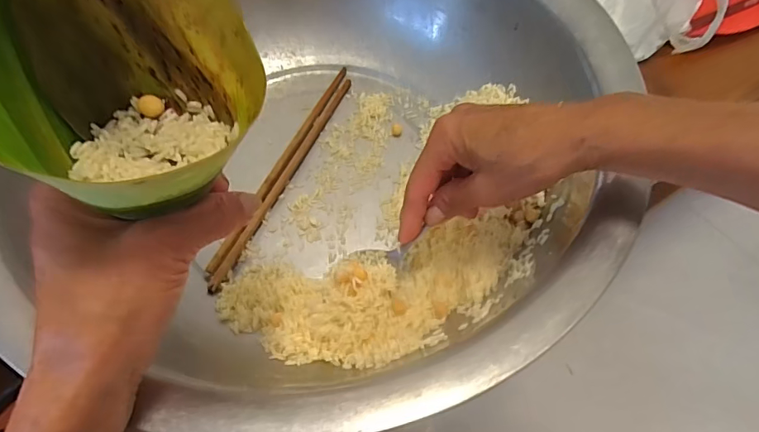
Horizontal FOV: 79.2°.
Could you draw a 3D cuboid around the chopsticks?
[{"bbox_3d":[-0.080,-0.043,0.394,0.019,0.009,0.237,21,63,11],"label":"chopsticks"}]

